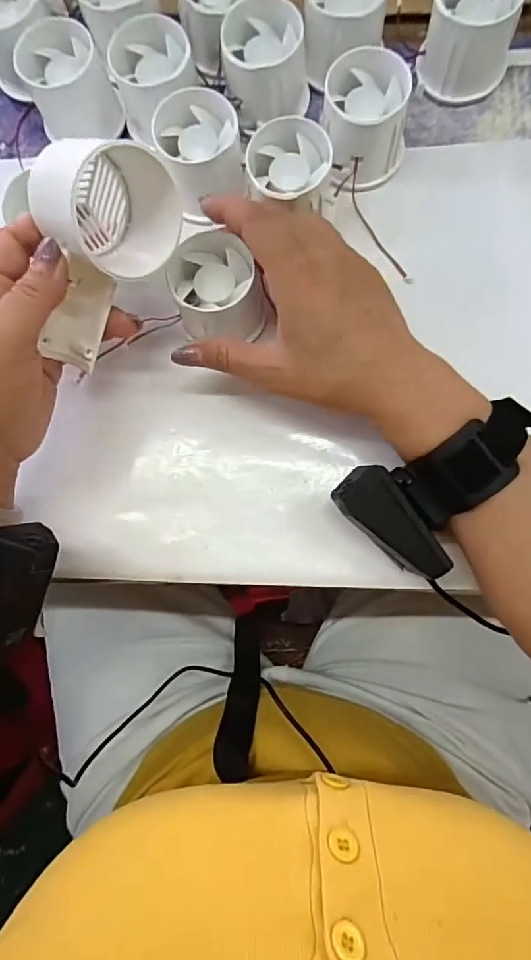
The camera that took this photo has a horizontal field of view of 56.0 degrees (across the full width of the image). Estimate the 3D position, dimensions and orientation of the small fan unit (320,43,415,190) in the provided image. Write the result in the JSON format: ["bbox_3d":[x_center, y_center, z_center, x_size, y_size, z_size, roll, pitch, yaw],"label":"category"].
[{"bbox_3d":[0.063,-0.225,0.315,0.055,0.046,0.061,2,82,4],"label":"small fan unit"}]

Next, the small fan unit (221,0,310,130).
[{"bbox_3d":[0.001,-0.264,0.320,0.051,0.040,0.057,-3,81,4],"label":"small fan unit"}]

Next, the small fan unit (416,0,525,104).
[{"bbox_3d":[0.130,-0.280,0.312,0.055,0.048,0.048,22,84,7],"label":"small fan unit"}]

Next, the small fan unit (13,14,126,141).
[{"bbox_3d":[-0.128,-0.259,0.327,0.051,0.045,0.050,-1,82,4],"label":"small fan unit"}]

